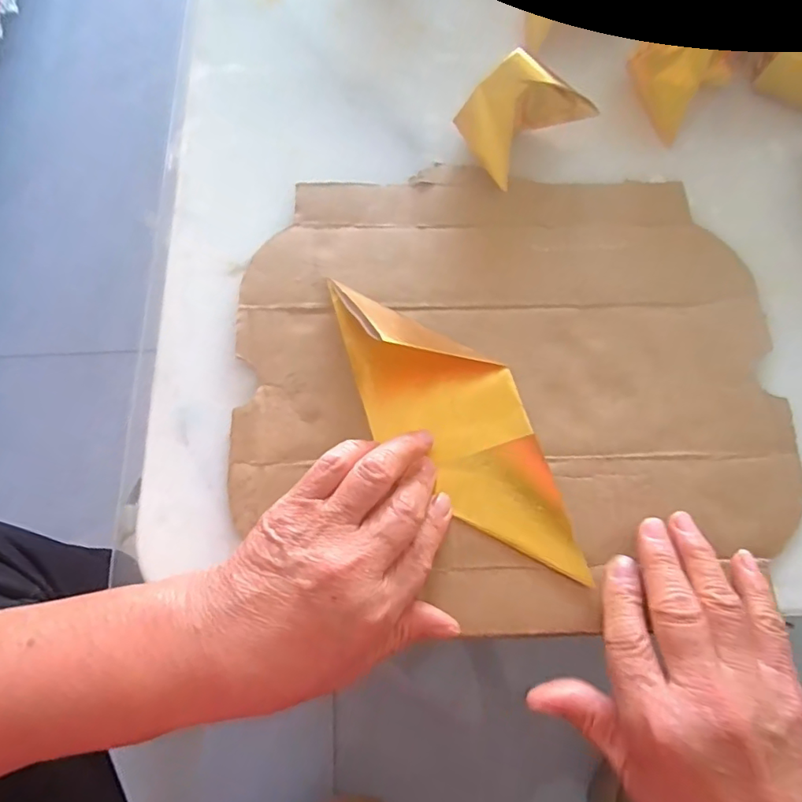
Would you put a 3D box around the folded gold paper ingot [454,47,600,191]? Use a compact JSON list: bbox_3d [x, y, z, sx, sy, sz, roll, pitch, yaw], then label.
[{"bbox_3d":[0.079,-0.187,0.350,0.084,0.049,0.056,-43,77,-13],"label":"folded gold paper ingot"}]

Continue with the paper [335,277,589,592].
[{"bbox_3d":[0.033,0.010,0.310,0.074,0.020,0.200,-38,76,-10],"label":"paper"}]

